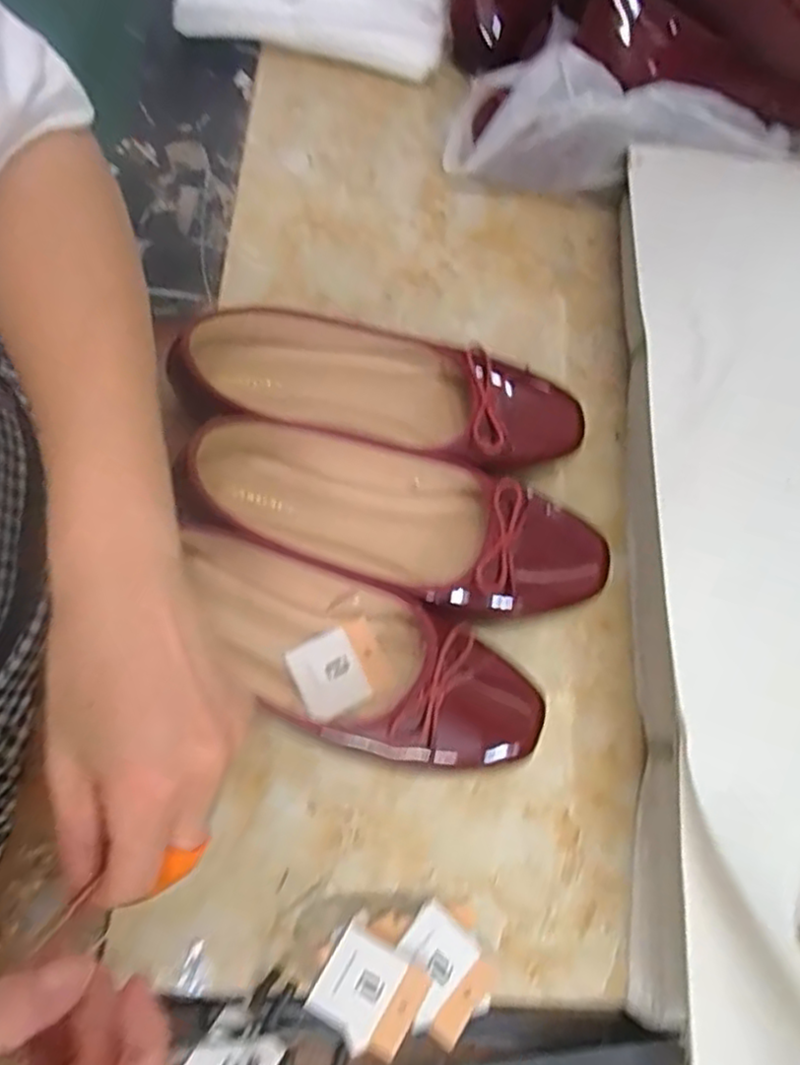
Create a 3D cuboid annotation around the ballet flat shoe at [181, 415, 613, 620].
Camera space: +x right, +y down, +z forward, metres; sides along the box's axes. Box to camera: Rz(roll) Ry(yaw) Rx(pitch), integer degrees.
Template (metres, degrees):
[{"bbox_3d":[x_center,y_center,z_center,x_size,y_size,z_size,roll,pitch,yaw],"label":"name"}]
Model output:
[{"bbox_3d":[0.004,-0.006,0.400,0.248,0.064,0.085,14,75,-5],"label":"ballet flat shoe"}]

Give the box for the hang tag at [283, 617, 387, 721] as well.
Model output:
[{"bbox_3d":[-0.035,0.077,0.395,0.050,0.004,0.043,-26,82,-13],"label":"hang tag"}]

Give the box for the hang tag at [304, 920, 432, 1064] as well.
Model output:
[{"bbox_3d":[-0.016,0.236,0.356,0.051,0.005,0.046,31,70,2],"label":"hang tag"}]

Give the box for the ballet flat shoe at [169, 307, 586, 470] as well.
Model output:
[{"bbox_3d":[-0.006,-0.086,0.433,0.247,0.069,0.089,12,75,-6],"label":"ballet flat shoe"}]

